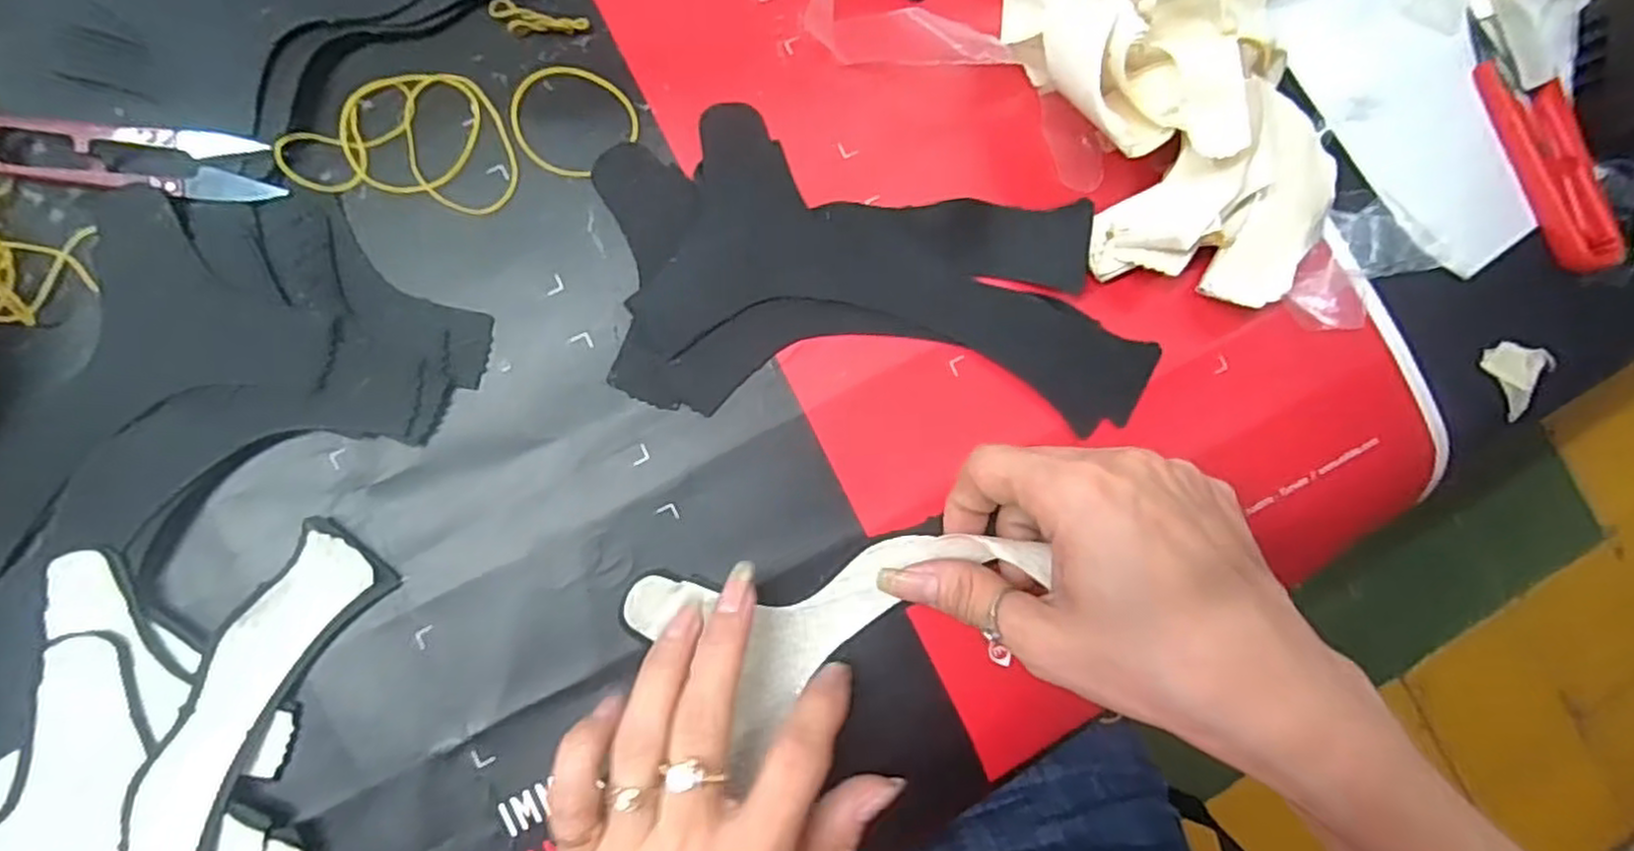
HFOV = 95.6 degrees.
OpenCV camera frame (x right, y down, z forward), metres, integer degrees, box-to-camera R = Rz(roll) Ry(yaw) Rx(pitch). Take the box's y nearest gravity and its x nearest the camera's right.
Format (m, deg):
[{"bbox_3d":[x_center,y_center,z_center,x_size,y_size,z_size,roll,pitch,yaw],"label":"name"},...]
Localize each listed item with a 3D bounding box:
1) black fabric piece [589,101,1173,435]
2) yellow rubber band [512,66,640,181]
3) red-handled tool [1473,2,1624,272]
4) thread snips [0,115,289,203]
[{"bbox_3d":[0.025,-0.055,0.282,0.208,0.010,0.107,7,85,-5],"label":"black fabric piece"},{"bbox_3d":[-0.093,-0.116,0.278,0.041,0.004,0.044,0,85,-5],"label":"yellow rubber band"},{"bbox_3d":[0.304,-0.120,0.308,0.027,0.012,0.114,-21,88,-7],"label":"red-handled tool"},{"bbox_3d":[-0.241,-0.094,0.257,0.098,0.011,0.023,6,85,-5],"label":"thread snips"}]

